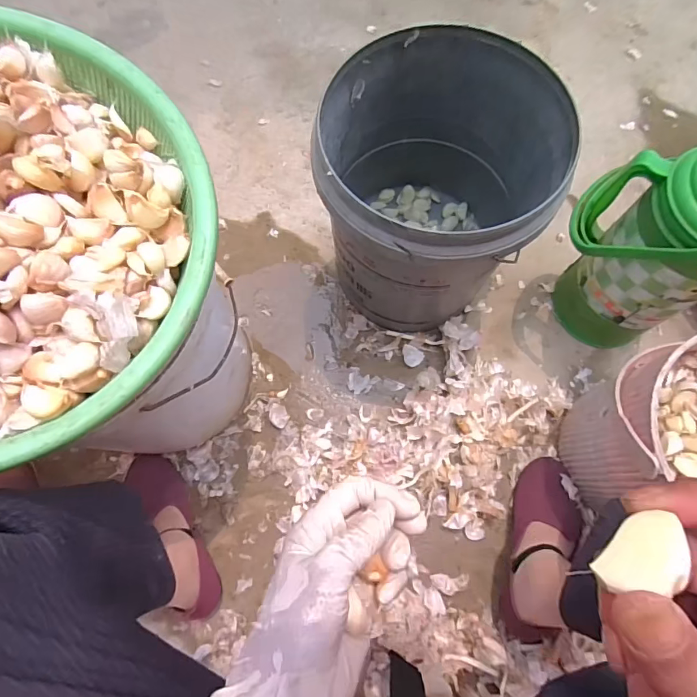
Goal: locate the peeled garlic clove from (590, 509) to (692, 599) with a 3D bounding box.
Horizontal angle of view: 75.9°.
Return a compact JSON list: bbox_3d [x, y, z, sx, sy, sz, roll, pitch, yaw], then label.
[{"bbox_3d":[0.097,0.070,0.146,0.027,0.013,0.021,-46,47,-12],"label":"peeled garlic clove"}]

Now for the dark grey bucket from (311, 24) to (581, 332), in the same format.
[{"bbox_3d":[0.099,-0.187,0.633,0.273,0.330,0.269,0,73,0],"label":"dark grey bucket"}]

